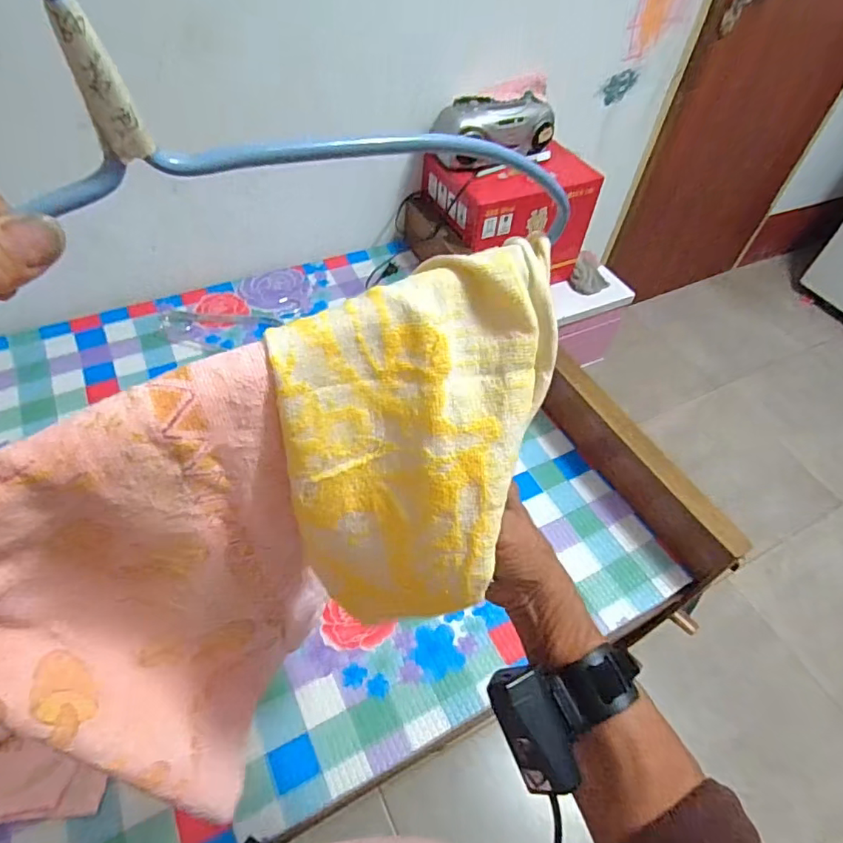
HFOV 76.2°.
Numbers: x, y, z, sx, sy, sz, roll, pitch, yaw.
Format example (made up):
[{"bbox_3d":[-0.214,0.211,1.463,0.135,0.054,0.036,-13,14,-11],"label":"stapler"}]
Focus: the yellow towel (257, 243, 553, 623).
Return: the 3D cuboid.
[{"bbox_3d":[0.003,0.019,0.324,0.157,0.226,0.048,-5,15,-6],"label":"yellow towel"}]

